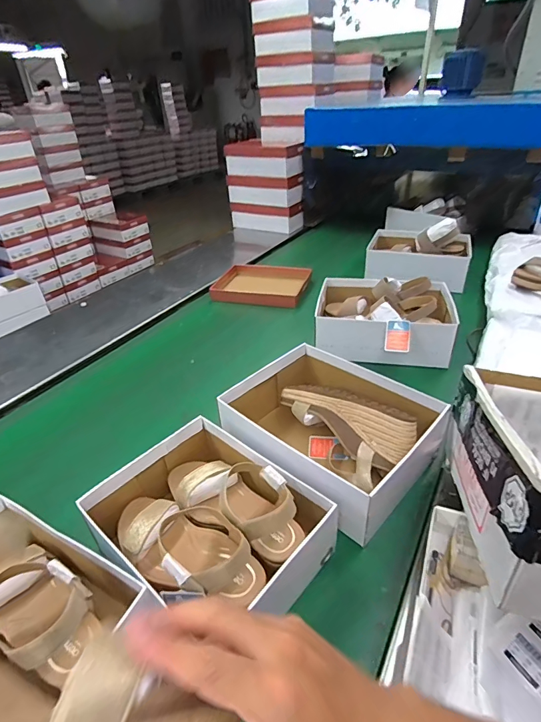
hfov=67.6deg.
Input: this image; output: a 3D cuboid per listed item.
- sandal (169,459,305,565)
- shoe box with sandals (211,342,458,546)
[{"bbox_3d":[-0.053,0.175,0.544,0.103,0.084,0.230,-29,41,-33],"label":"sandal"},{"bbox_3d":[0.087,0.105,0.677,0.273,0.109,0.322,-31,42,-34],"label":"shoe box with sandals"}]

